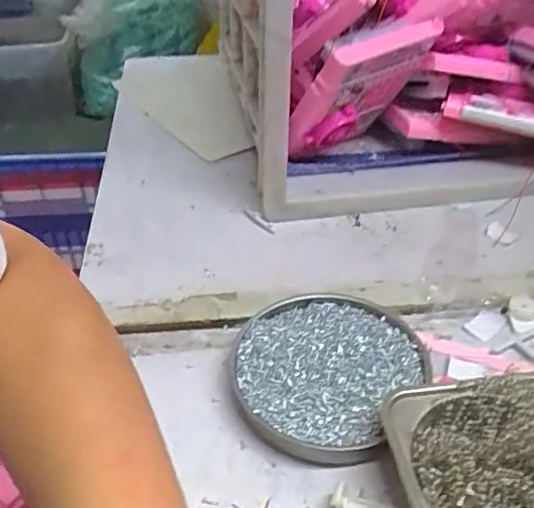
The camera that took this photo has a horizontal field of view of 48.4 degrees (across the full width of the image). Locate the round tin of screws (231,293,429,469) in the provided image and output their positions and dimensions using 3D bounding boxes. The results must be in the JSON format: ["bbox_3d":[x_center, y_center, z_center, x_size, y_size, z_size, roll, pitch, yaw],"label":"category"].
[{"bbox_3d":[0.040,0.080,0.420,0.123,0.024,0.130,-1,38,0],"label":"round tin of screws"}]

